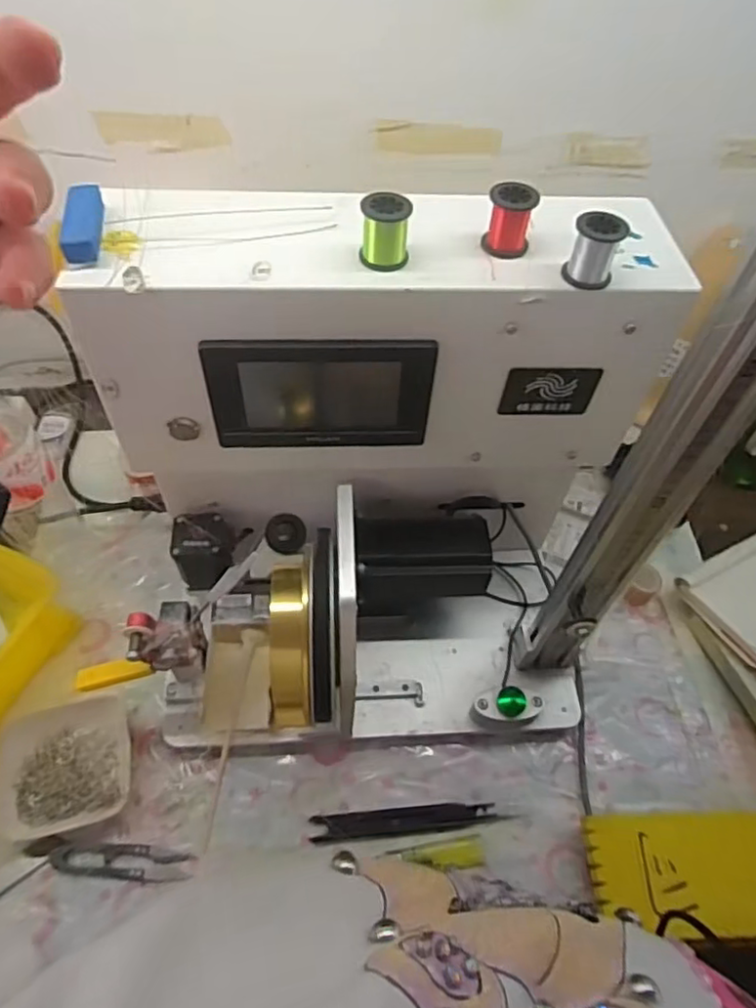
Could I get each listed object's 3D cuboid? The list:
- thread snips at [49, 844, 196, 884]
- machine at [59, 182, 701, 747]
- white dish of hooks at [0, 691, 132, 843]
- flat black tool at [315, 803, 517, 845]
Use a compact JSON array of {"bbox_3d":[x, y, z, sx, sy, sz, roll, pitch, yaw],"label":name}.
[{"bbox_3d":[-0.193,0.271,0.476,0.102,0.011,0.023,6,54,1],"label":"thread snips"},{"bbox_3d":[-0.007,0.000,0.446,0.333,0.353,0.254,-6,54,-8],"label":"machine"},{"bbox_3d":[-0.255,0.211,0.507,0.104,0.018,0.102,-15,56,-14],"label":"white dish of hooks"},{"bbox_3d":[0.026,0.250,0.501,0.152,0.009,0.020,-3,54,-6],"label":"flat black tool"}]

